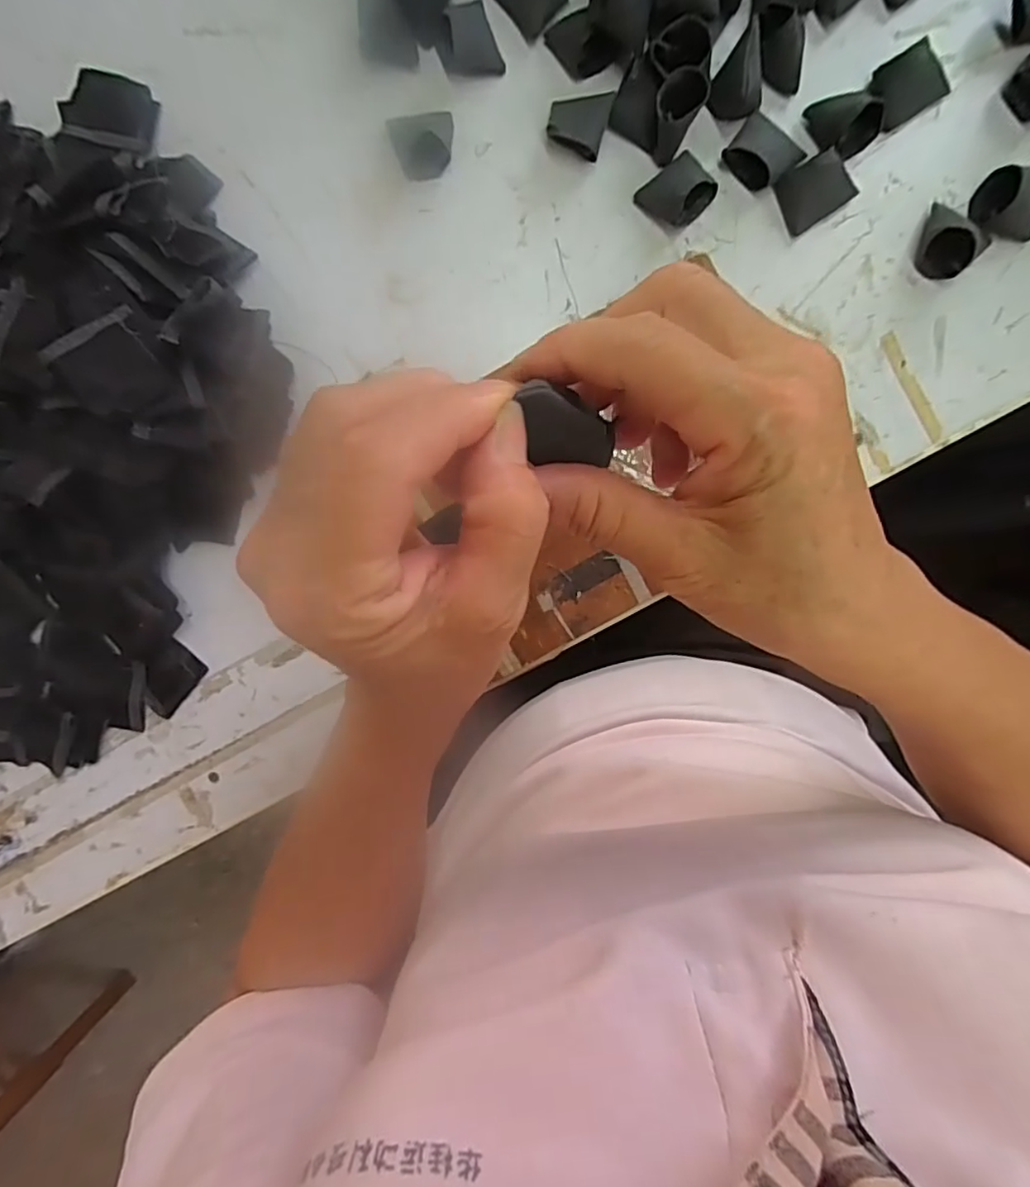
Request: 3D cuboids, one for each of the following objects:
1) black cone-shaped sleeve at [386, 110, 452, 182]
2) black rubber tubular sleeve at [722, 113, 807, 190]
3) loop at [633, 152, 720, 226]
[{"bbox_3d":[-0.059,-0.284,0.380,0.039,0.013,0.038,-3,94,4],"label":"black cone-shaped sleeve"},{"bbox_3d":[0.152,-0.273,0.362,0.043,0.020,0.039,-39,91,5],"label":"black rubber tubular sleeve"},{"bbox_3d":[0.101,-0.250,0.366,0.042,0.027,0.035,-41,91,5],"label":"loop"}]

